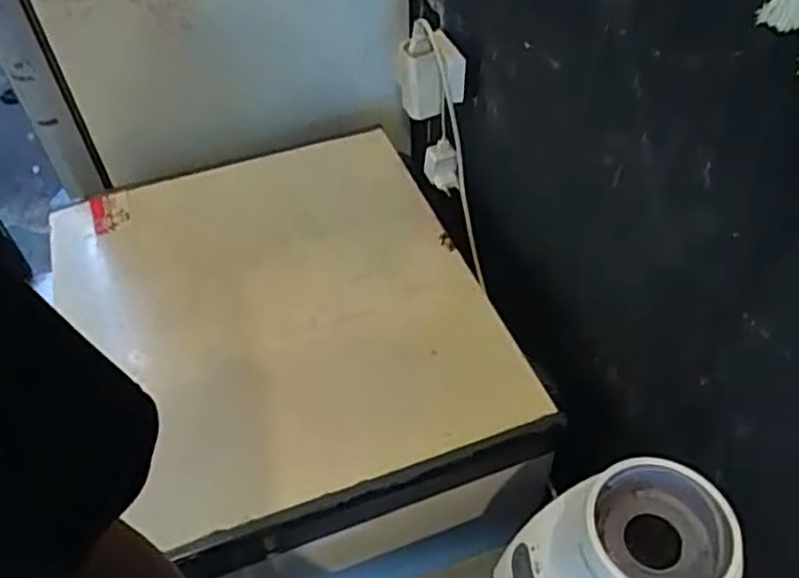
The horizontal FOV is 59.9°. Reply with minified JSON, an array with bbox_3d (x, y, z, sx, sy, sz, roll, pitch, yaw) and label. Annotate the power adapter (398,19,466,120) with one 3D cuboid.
[{"bbox_3d":[0.038,-0.261,0.831,0.075,0.124,0.045,-5,49,0],"label":"power adapter"}]

